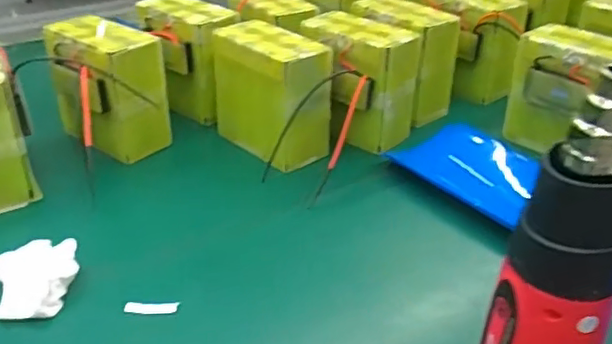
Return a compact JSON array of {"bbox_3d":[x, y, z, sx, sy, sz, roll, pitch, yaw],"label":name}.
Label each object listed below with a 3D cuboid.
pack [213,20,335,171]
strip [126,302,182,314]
[{"bbox_3d":[-0.044,-0.100,0.771,0.077,0.142,0.147,-23,39,-35],"label":"pack"},{"bbox_3d":[-0.137,0.122,0.547,0.047,0.004,0.014,-1,40,-3],"label":"strip"}]

